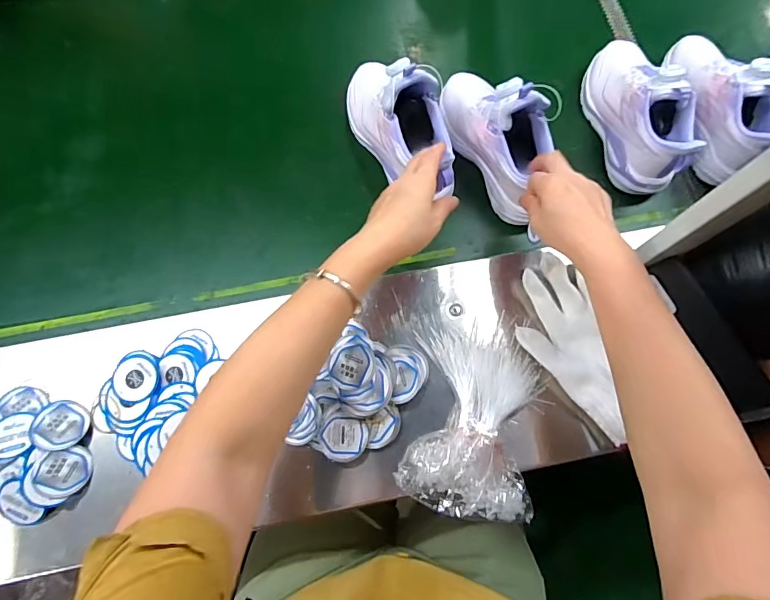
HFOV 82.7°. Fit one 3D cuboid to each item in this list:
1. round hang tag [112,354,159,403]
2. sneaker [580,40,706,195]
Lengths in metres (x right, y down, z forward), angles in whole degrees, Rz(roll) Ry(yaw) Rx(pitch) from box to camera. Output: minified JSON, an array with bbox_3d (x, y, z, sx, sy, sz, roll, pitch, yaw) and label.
[{"bbox_3d":[-0.263,0.081,0.463,0.044,0.009,0.052,-27,78,-18],"label":"round hang tag"},{"bbox_3d":[0.325,-0.251,0.555,0.074,0.094,0.219,-9,73,-4],"label":"sneaker"}]

